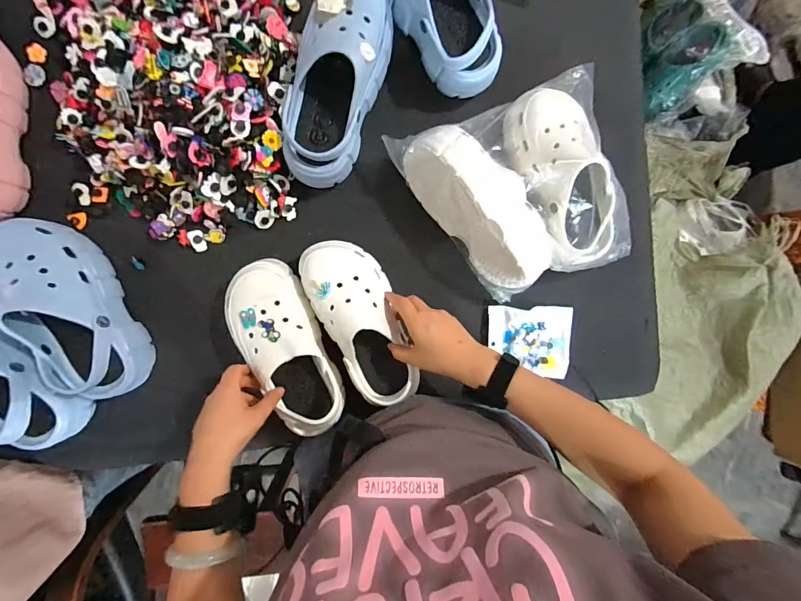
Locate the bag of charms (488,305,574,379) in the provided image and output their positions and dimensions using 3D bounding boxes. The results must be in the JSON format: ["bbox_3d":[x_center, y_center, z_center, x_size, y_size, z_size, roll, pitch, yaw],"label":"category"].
[{"bbox_3d":[0.208,0.066,0.606,0.135,0.010,0.111,1,95,-6],"label":"bag of charms"}]

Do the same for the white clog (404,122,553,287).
[{"bbox_3d":[0.116,-0.136,0.522,0.116,0.089,0.254,-41,97,-1],"label":"white clog"}]

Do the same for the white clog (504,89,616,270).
[{"bbox_3d":[0.221,-0.170,0.528,0.119,0.105,0.250,-22,97,-3],"label":"white clog"}]

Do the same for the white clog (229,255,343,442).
[{"bbox_3d":[-0.160,0.068,0.513,0.103,0.073,0.243,-22,97,-3],"label":"white clog"}]

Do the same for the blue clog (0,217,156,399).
[{"bbox_3d":[-0.438,0.014,0.492,0.106,0.079,0.256,-24,97,-3],"label":"blue clog"}]

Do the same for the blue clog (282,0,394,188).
[{"bbox_3d":[-0.083,-0.285,0.490,0.100,0.085,0.254,17,93,-7],"label":"blue clog"}]

